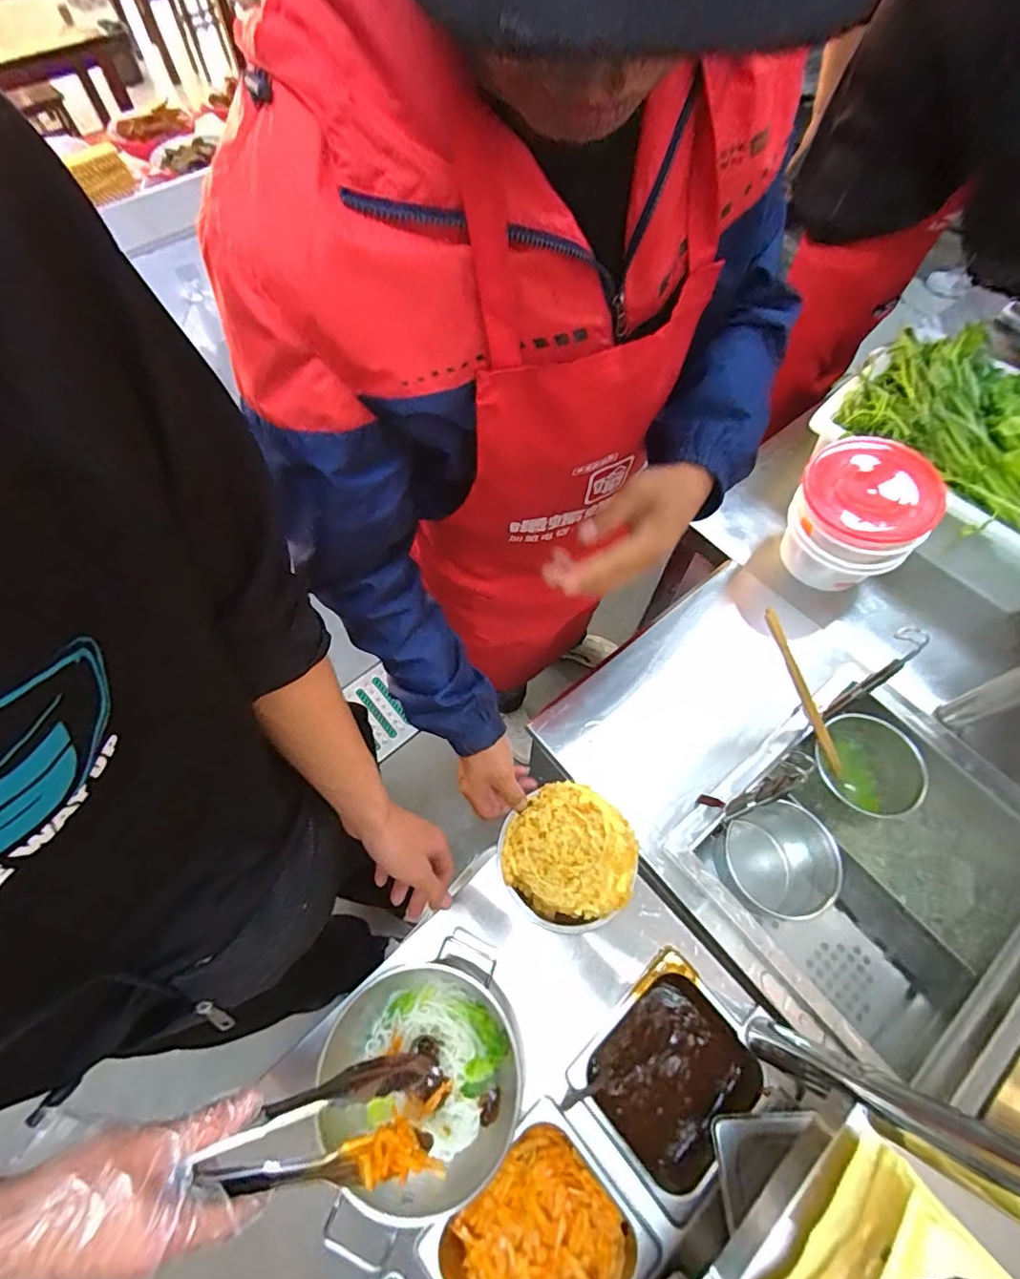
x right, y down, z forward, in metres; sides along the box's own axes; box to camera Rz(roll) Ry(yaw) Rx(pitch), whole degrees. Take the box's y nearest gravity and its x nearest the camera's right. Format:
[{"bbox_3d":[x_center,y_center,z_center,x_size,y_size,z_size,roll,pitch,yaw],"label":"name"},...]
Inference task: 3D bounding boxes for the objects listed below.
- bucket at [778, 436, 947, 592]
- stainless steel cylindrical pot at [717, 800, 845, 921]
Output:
[{"bbox_3d":[0.488,-0.173,0.773,0.161,0.183,0.148,0,63,0],"label":"bucket"},{"bbox_3d":[0.339,0.298,0.706,0.135,0.131,0.123,0,63,0],"label":"stainless steel cylindrical pot"}]

